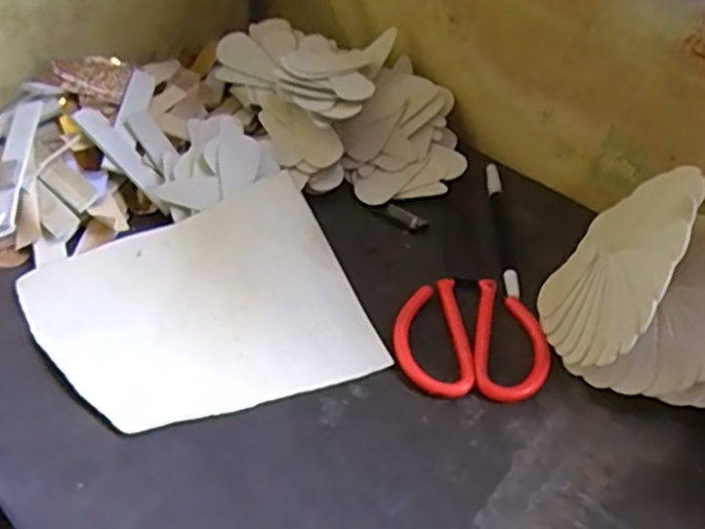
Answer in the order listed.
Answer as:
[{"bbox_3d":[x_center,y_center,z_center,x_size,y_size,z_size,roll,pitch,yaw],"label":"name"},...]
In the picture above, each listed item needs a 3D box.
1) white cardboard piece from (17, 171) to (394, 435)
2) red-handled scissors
[{"bbox_3d":[-0.101,0.025,0.449,0.193,0.019,0.166,-18,52,-21],"label":"white cardboard piece"},{"bbox_3d":[0.086,0.002,0.502,0.099,0.005,0.217,7,47,0],"label":"red-handled scissors"}]

